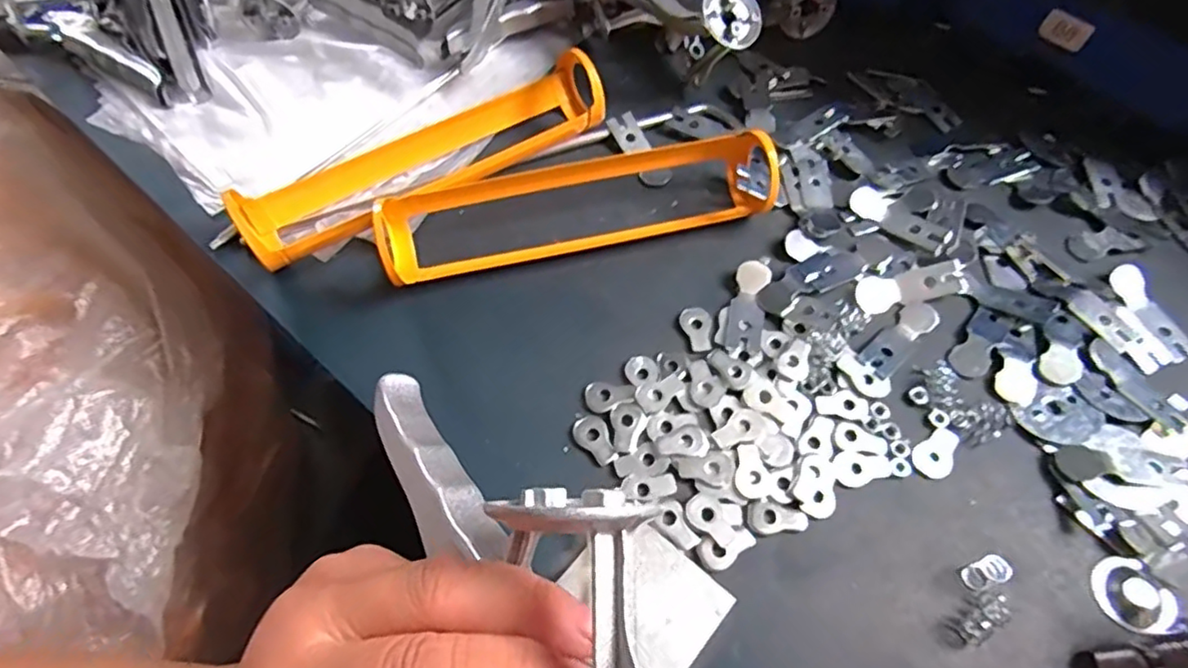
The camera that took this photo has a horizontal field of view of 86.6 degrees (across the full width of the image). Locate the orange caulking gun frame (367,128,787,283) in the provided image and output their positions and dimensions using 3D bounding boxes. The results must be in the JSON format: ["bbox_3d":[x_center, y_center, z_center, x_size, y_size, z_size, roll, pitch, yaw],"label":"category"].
[{"bbox_3d":[-0.009,-0.084,0.399,0.247,0.039,0.059,-12,63,-6],"label":"orange caulking gun frame"}]

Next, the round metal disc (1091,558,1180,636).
[{"bbox_3d":[0.265,0.129,0.308,0.032,0.004,0.035,0,62,0],"label":"round metal disc"}]

